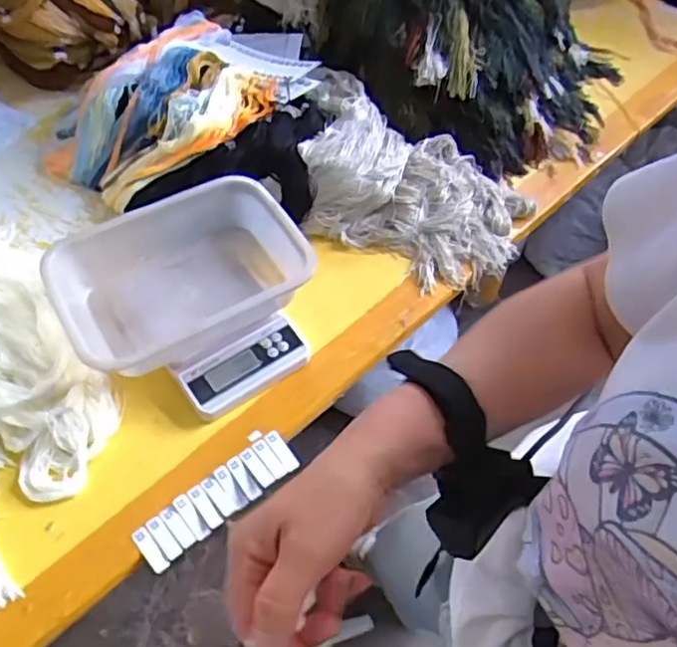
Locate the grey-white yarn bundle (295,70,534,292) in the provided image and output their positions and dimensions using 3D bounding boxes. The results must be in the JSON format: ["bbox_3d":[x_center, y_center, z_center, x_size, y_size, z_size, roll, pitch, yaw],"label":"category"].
[{"bbox_3d":[0.081,-0.206,0.887,0.359,0.085,0.239,30,60,19],"label":"grey-white yarn bundle"}]

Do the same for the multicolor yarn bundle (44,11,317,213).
[{"bbox_3d":[-0.226,-0.330,0.957,0.270,0.113,0.409,38,62,23],"label":"multicolor yarn bundle"}]

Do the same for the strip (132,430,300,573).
[{"bbox_3d":[-0.126,0.183,0.664,0.178,0.010,0.054,-33,62,-22],"label":"strip"}]

